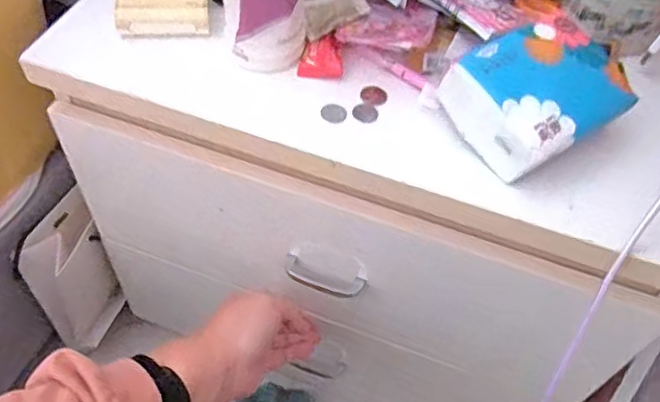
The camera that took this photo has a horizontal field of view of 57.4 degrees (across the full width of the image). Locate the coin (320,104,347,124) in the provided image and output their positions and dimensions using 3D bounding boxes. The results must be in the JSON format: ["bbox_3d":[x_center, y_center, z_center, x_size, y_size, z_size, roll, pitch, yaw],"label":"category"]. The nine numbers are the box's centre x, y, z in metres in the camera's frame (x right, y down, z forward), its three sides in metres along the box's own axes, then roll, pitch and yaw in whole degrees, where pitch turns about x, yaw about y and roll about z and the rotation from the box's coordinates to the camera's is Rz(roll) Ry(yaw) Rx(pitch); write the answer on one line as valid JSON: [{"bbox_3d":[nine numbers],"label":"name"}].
[{"bbox_3d":[0.003,-0.064,0.431,0.018,0.004,0.018,2,53,-3],"label":"coin"}]

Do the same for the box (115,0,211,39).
[{"bbox_3d":[-0.130,-0.158,0.479,0.069,0.024,0.073,-3,53,-6],"label":"box"}]

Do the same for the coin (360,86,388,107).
[{"bbox_3d":[0.032,-0.078,0.446,0.019,0.004,0.020,4,58,-6],"label":"coin"}]

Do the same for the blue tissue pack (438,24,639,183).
[{"bbox_3d":[0.141,-0.069,0.413,0.114,0.058,0.090,-27,59,-22],"label":"blue tissue pack"}]

